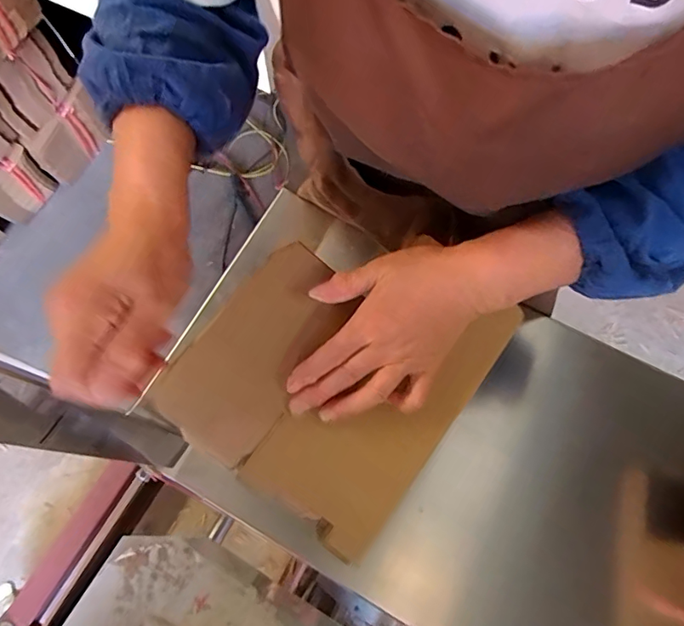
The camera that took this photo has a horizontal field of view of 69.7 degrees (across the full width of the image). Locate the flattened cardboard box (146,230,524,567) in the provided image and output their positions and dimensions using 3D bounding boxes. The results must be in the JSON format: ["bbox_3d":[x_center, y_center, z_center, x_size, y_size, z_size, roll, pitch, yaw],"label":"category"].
[{"bbox_3d":[-0.003,0.042,0.387,0.197,0.011,0.219,37,81,1],"label":"flattened cardboard box"}]

